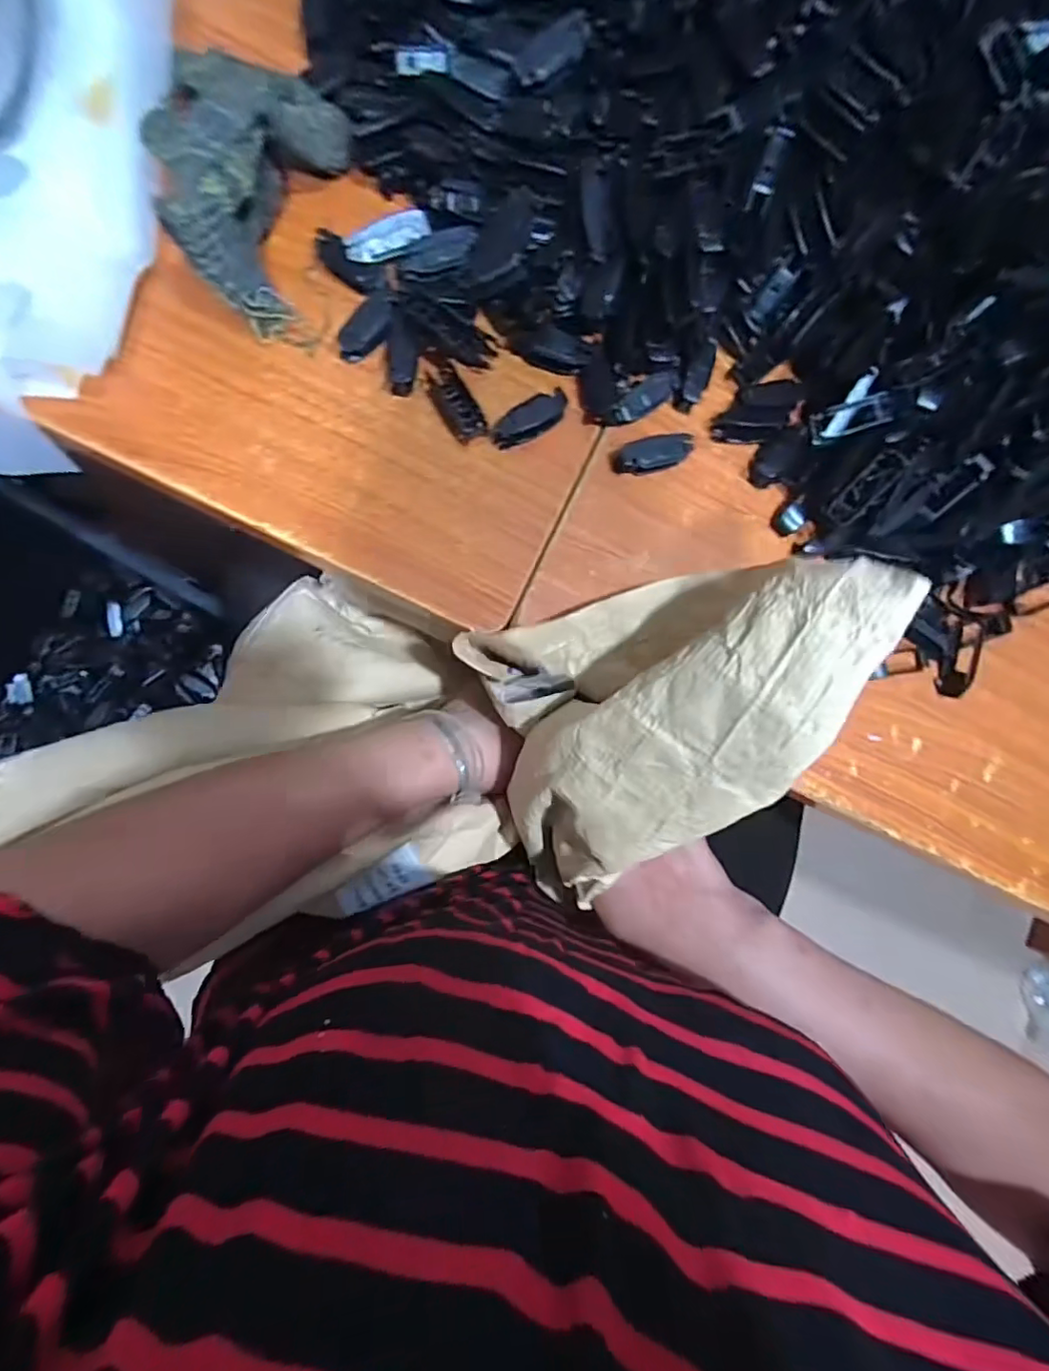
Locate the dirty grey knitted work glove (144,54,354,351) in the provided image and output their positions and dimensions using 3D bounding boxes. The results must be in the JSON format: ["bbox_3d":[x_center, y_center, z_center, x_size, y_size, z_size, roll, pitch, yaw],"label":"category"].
[{"bbox_3d":[-0.151,-0.280,0.314,0.089,0.076,0.143,4,85,-8],"label":"dirty grey knitted work glove"}]

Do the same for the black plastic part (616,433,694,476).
[{"bbox_3d":[0.081,-0.146,0.363,0.047,0.016,0.018,-16,88,-9],"label":"black plastic part"}]

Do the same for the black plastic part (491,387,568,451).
[{"bbox_3d":[0.003,-0.165,0.356,0.049,0.013,0.019,-39,92,-9],"label":"black plastic part"}]

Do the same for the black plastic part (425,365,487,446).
[{"bbox_3d":[-0.044,-0.173,0.350,0.022,0.016,0.048,-29,90,-9],"label":"black plastic part"}]

